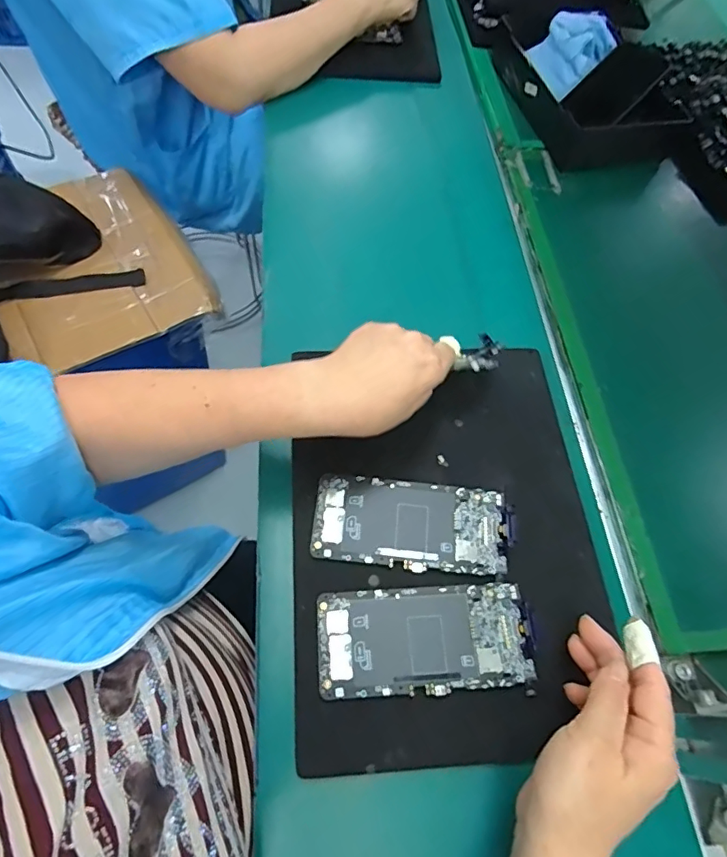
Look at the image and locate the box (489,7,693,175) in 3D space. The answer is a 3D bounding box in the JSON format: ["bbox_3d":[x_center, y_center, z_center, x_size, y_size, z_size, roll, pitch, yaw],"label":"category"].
[{"bbox_3d":[0.290,-0.461,0.666,0.168,0.053,0.257,-11,64,-11],"label":"box"}]

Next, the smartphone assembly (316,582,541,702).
[{"bbox_3d":[0.048,0.158,0.389,0.162,0.005,0.075,0,63,-5],"label":"smartphone assembly"}]

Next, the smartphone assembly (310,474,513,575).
[{"bbox_3d":[0.040,0.079,0.430,0.162,0.004,0.074,6,62,1],"label":"smartphone assembly"}]

